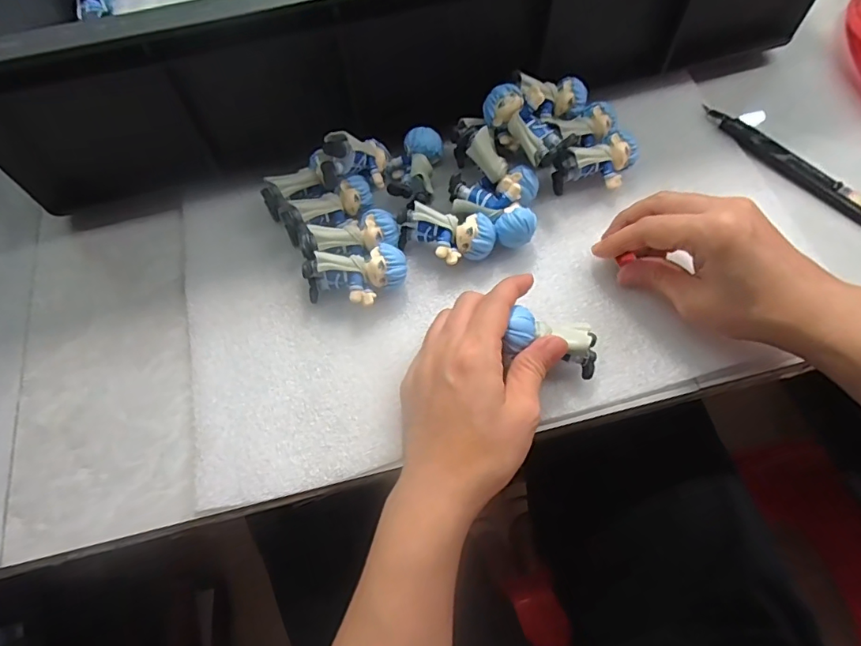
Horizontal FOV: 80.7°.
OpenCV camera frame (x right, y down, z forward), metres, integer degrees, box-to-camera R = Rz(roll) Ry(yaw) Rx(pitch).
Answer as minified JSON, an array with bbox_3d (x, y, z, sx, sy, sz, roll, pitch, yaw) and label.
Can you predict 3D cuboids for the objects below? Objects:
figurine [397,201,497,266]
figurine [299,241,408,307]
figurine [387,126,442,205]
[{"bbox_3d":[0.010,-0.053,0.329,0.062,0.028,0.030,11,66,5],"label":"figurine"},{"bbox_3d":[-0.046,-0.026,0.318,0.062,0.028,0.033,-6,66,-2],"label":"figurine"},{"bbox_3d":[-0.013,-0.108,0.355,0.034,0.023,0.054,10,66,5],"label":"figurine"}]

